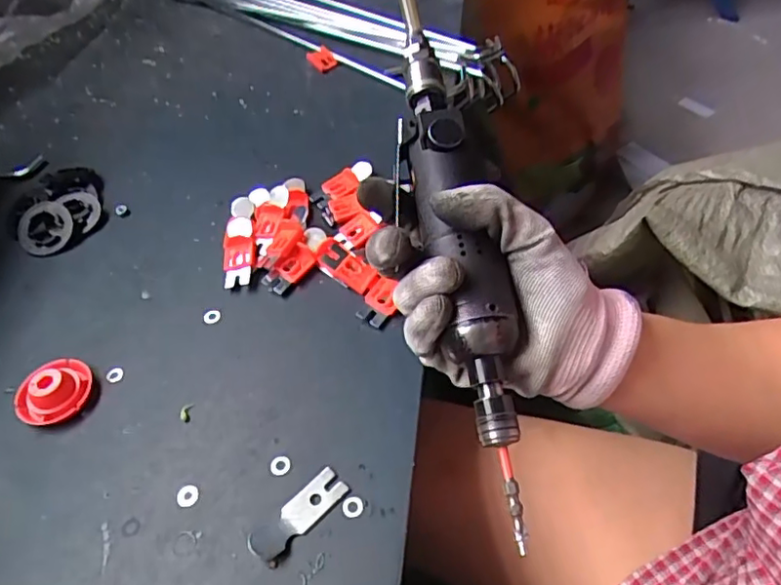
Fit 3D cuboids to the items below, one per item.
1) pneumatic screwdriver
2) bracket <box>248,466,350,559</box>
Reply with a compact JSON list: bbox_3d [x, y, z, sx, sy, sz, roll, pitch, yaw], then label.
[{"bbox_3d":[0.034,-0.018,0.294,0.037,0.031,0.260,-10,72,-3],"label":"pneumatic screwdriver"},{"bbox_3d":[-0.054,0.129,0.346,0.063,0.007,0.022,-36,55,-23],"label":"bracket"}]

